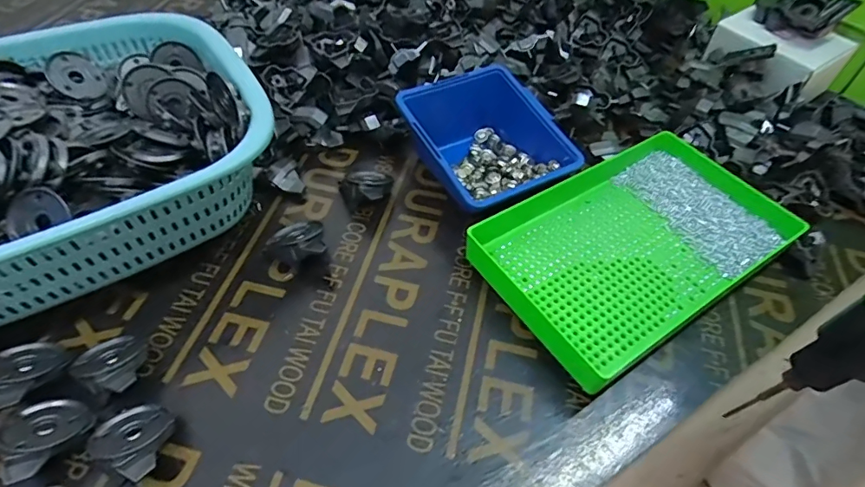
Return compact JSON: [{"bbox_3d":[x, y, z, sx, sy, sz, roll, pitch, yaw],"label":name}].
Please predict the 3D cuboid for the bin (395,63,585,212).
[{"bbox_3d":[0.042,-0.098,0.457,0.122,0.061,0.161,-22,55,-20],"label":"bin"}]

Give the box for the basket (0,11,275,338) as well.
[{"bbox_3d":[-0.299,-0.052,0.370,0.339,0.112,0.225,-29,58,-24],"label":"basket"}]

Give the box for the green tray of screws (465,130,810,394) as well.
[{"bbox_3d":[0.160,-0.003,0.406,0.245,0.035,0.157,-27,57,-22],"label":"green tray of screws"}]

